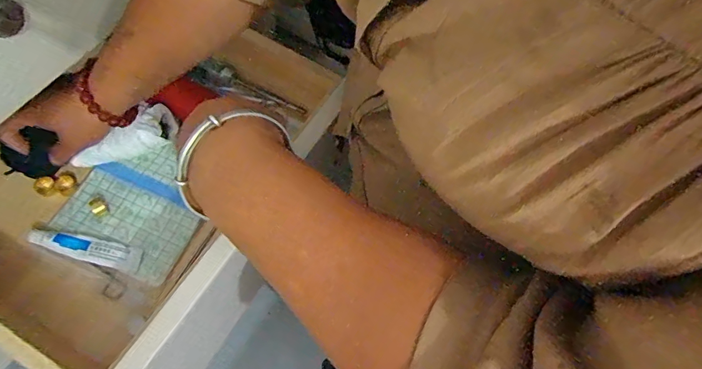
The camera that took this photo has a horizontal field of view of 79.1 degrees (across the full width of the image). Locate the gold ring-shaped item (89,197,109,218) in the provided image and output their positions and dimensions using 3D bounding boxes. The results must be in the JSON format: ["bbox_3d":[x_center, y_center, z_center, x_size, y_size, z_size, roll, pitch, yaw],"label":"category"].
[{"bbox_3d":[-0.252,0.023,0.425,0.013,0.016,0.014,2,63,-3],"label":"gold ring-shaped item"}]

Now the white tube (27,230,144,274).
[{"bbox_3d":[-0.256,0.061,0.410,0.105,0.010,0.024,12,63,3],"label":"white tube"}]

